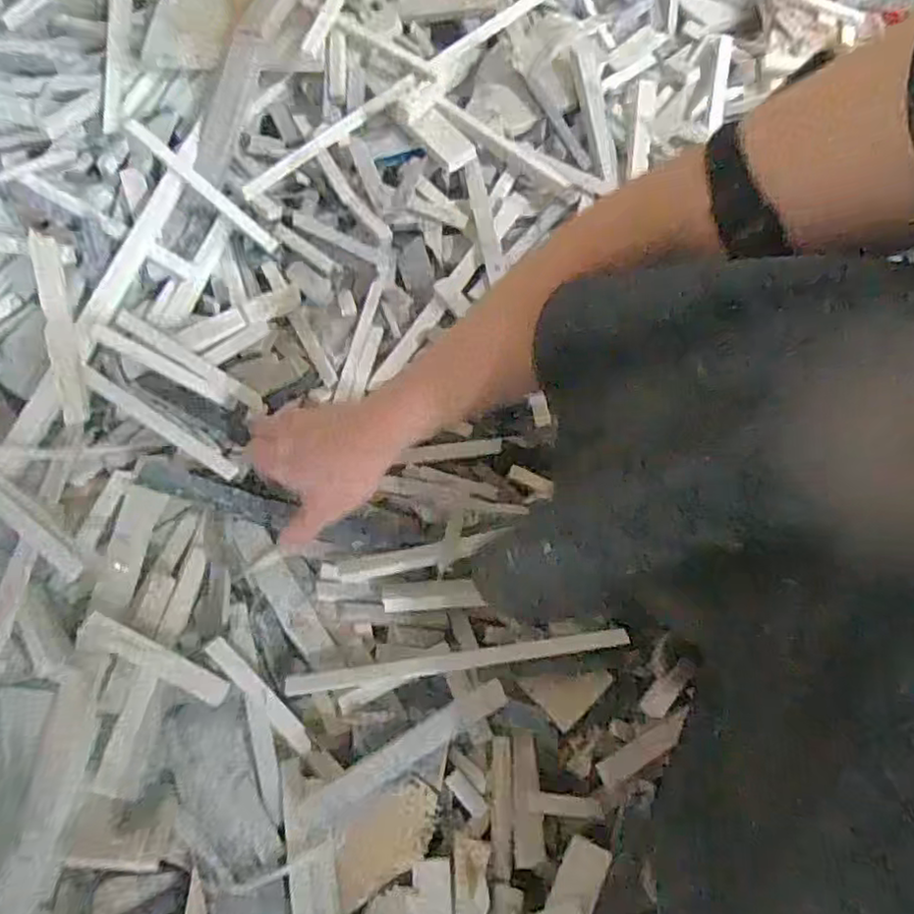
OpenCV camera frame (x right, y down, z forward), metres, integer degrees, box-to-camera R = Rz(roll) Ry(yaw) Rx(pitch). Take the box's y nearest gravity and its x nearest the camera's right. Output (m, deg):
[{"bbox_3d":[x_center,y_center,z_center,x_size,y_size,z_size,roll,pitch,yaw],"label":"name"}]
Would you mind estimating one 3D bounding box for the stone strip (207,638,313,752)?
[{"bbox_3d":[-0.149,0.180,0.482,0.108,0.010,0.015,46,68,4],"label":"stone strip"}]

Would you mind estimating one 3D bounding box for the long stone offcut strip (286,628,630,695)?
[{"bbox_3d":[0.003,0.161,0.509,0.270,0.019,0.017,-8,58,-4],"label":"long stone offcut strip"}]

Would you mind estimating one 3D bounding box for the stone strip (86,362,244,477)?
[{"bbox_3d":[-0.259,-0.028,0.556,0.154,0.012,0.016,35,63,-2],"label":"stone strip"}]

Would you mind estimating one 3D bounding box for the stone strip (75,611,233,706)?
[{"bbox_3d":[-0.225,0.151,0.472,0.115,0.012,0.024,27,61,-3],"label":"stone strip"}]

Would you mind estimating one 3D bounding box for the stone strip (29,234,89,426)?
[{"bbox_3d":[-0.347,-0.117,0.553,0.021,0.015,0.188,-18,74,-10],"label":"stone strip"}]

